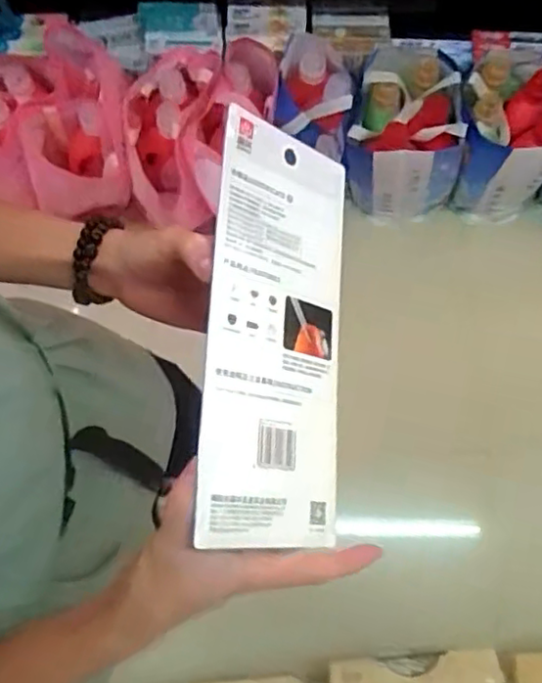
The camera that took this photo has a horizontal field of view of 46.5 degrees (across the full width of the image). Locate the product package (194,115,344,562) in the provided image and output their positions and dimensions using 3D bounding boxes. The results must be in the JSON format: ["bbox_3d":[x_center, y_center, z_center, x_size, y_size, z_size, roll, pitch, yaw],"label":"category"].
[{"bbox_3d":[0.007,-0.010,0.425,0.117,0.006,0.277,14,72,-40],"label":"product package"}]

